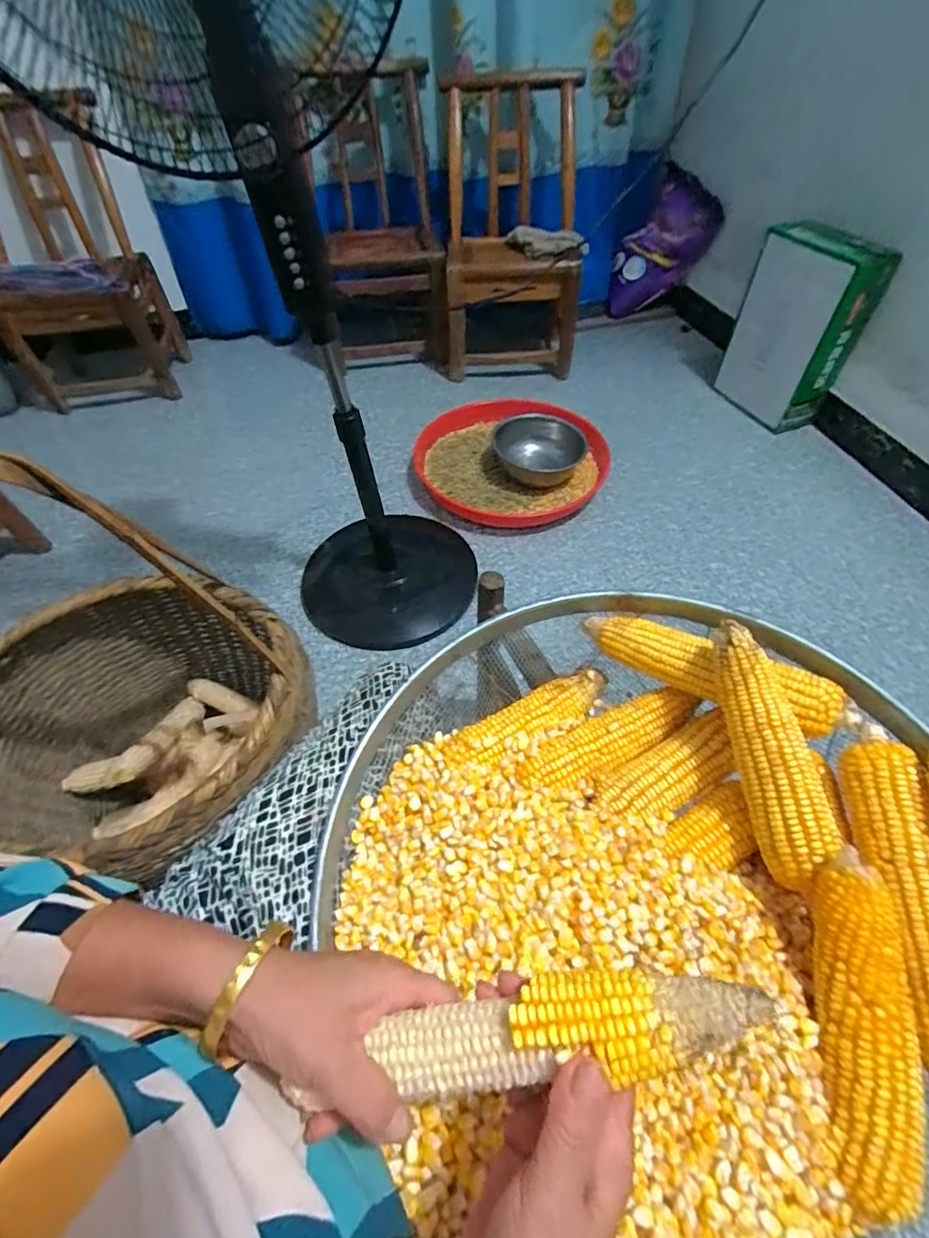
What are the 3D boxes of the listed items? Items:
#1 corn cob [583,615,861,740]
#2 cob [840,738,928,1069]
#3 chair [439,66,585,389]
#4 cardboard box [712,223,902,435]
[{"bbox_3d":[0.229,0.045,0.498,0.233,0.049,0.049,27,59,20],"label":"corn cob"},{"bbox_3d":[0.320,0.196,0.381,0.045,0.040,0.242,6,54,6],"label":"cob"},{"bbox_3d":[0.132,-1.044,1.460,0.370,0.592,0.460,0,53,2],"label":"chair"},{"bbox_3d":[0.798,-0.702,1.298,0.098,0.404,0.287,-17,55,-10],"label":"cardboard box"}]

